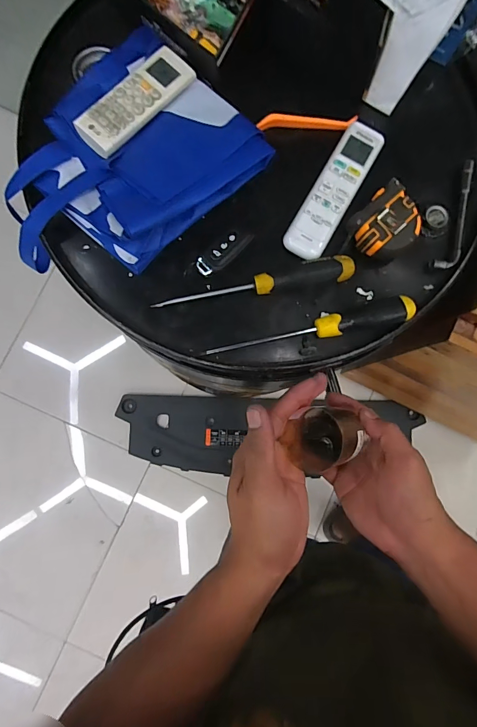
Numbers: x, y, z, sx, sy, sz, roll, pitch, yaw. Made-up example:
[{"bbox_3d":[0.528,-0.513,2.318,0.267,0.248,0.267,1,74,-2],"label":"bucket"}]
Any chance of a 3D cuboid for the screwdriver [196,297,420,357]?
[{"bbox_3d":[0.082,-0.037,0.435,0.237,0.034,0.031,-14,82,-5],"label":"screwdriver"}]

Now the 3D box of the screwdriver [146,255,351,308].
[{"bbox_3d":[0.018,-0.090,0.431,0.228,0.024,0.026,-11,82,-4],"label":"screwdriver"}]

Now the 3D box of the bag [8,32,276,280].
[{"bbox_3d":[-0.138,-0.228,0.429,0.230,0.052,0.300,44,82,4],"label":"bag"}]

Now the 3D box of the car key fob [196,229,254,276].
[{"bbox_3d":[-0.016,-0.129,0.435,0.070,0.012,0.029,-37,86,-3],"label":"car key fob"}]

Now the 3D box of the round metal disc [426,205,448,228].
[{"bbox_3d":[0.246,-0.182,0.464,0.028,0.006,0.025,41,82,4],"label":"round metal disc"}]

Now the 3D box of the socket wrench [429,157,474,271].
[{"bbox_3d":[0.271,-0.181,0.459,0.027,0.013,0.145,21,81,1],"label":"socket wrench"}]

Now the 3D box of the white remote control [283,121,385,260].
[{"bbox_3d":[0.116,-0.209,0.447,0.050,0.015,0.184,30,81,2],"label":"white remote control"}]

